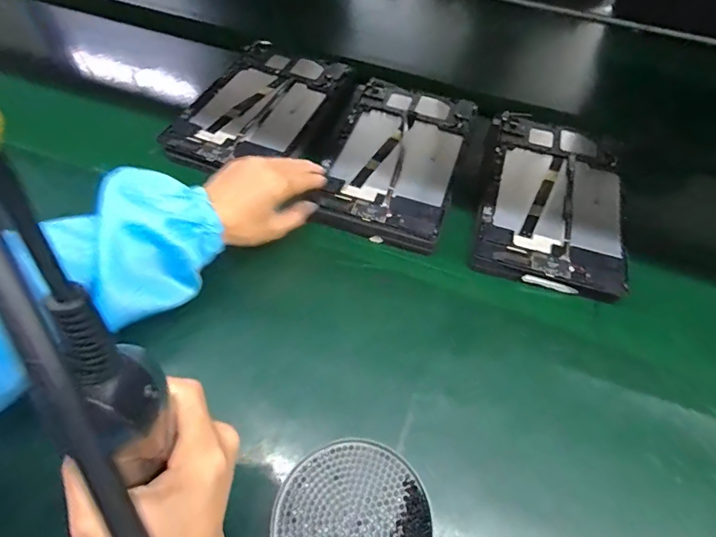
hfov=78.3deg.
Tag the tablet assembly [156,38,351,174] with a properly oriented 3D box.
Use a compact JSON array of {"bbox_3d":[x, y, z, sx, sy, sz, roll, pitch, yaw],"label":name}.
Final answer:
[{"bbox_3d":[-0.122,-0.210,0.557,0.148,0.008,0.236,18,59,10],"label":"tablet assembly"}]

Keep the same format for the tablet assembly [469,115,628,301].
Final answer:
[{"bbox_3d":[0.218,-0.079,0.500,0.148,0.028,0.234,14,58,8],"label":"tablet assembly"}]

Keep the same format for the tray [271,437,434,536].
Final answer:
[{"bbox_3d":[-0.003,0.187,0.321,0.109,0.016,0.114,0,57,-1],"label":"tray"}]

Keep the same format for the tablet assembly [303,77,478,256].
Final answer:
[{"bbox_3d":[0.043,-0.133,0.519,0.149,0.020,0.247,16,57,8],"label":"tablet assembly"}]

